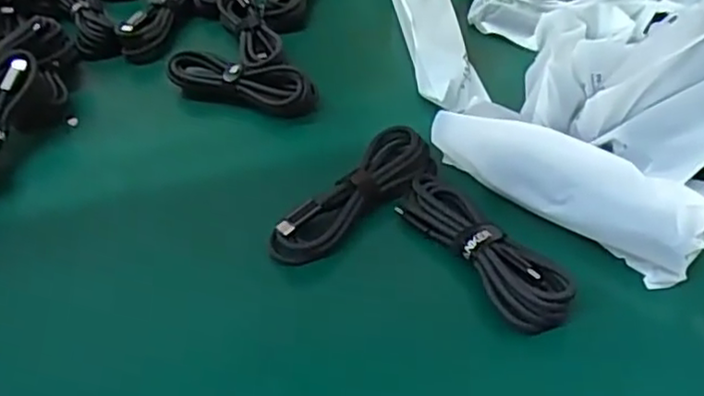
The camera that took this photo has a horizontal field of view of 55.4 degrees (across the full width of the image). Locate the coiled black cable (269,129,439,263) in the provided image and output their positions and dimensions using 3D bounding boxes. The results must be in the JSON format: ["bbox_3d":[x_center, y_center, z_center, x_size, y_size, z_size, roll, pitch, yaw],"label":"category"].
[{"bbox_3d":[0.005,-0.002,0.383,0.033,0.023,0.110,31,54,30],"label":"coiled black cable"}]

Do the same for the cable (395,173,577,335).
[{"bbox_3d":[0.065,0.027,0.353,0.036,0.021,0.115,-27,50,-22],"label":"cable"}]

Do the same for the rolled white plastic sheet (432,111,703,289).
[{"bbox_3d":[0.112,-0.008,0.364,0.149,0.042,0.029,30,54,30],"label":"rolled white plastic sheet"}]

